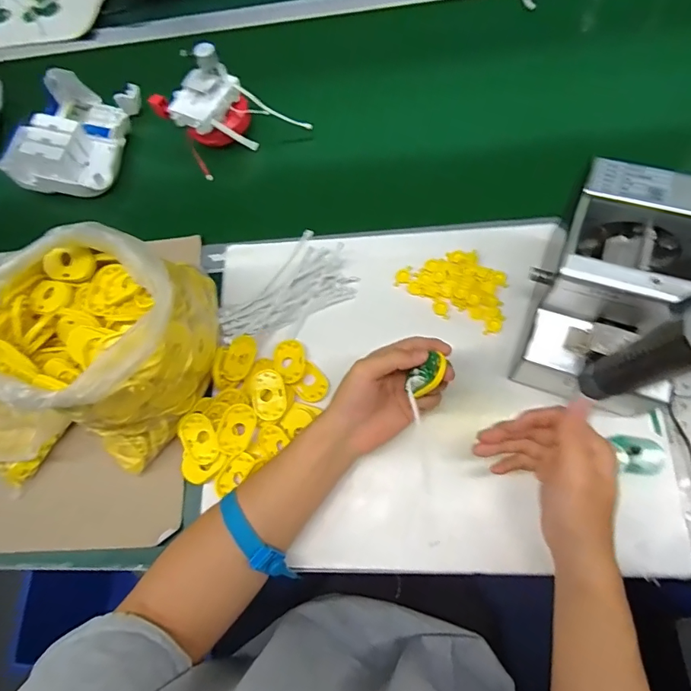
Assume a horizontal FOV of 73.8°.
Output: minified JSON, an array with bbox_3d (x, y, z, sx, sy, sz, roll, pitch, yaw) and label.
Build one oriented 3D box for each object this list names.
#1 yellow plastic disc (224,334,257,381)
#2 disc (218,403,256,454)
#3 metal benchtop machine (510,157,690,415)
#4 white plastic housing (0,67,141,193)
[{"bbox_3d":[-0.121,0.013,0.532,0.033,0.007,0.057,3,63,3],"label":"yellow plastic disc"},{"bbox_3d":[-0.117,0.090,0.495,0.036,0.006,0.052,23,79,-19],"label":"disc"},{"bbox_3d":[0.249,-0.050,0.424,0.121,0.147,0.160,19,65,11],"label":"metal benchtop machine"},{"bbox_3d":[-0.391,-0.316,0.683,0.138,0.069,0.195,4,63,4],"label":"white plastic housing"}]

